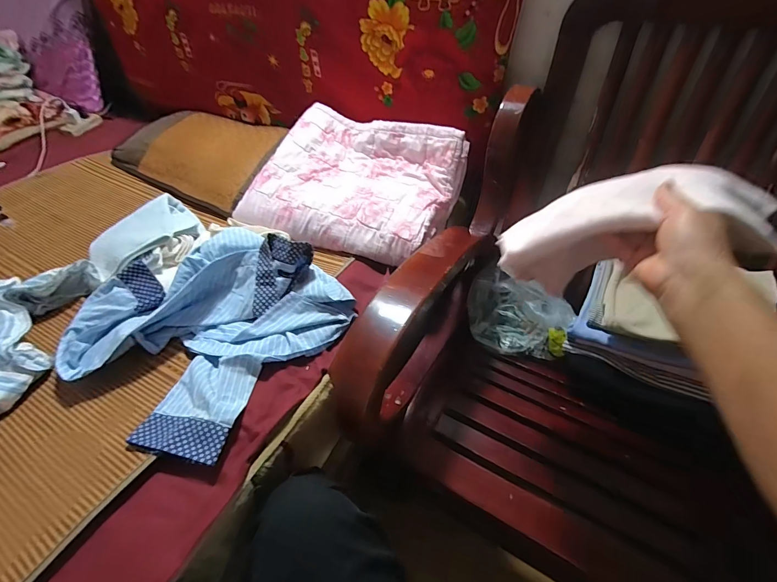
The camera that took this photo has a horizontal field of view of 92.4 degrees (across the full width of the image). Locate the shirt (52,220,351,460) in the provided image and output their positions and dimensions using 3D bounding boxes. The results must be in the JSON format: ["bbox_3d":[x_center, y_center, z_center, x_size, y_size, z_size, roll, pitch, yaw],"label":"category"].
[{"bbox_3d":[-0.298,0.034,0.603,0.379,0.099,0.363,26,50,25],"label":"shirt"}]

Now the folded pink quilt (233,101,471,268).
[{"bbox_3d":[-0.079,-0.261,0.814,0.437,0.102,0.350,19,63,17],"label":"folded pink quilt"}]

